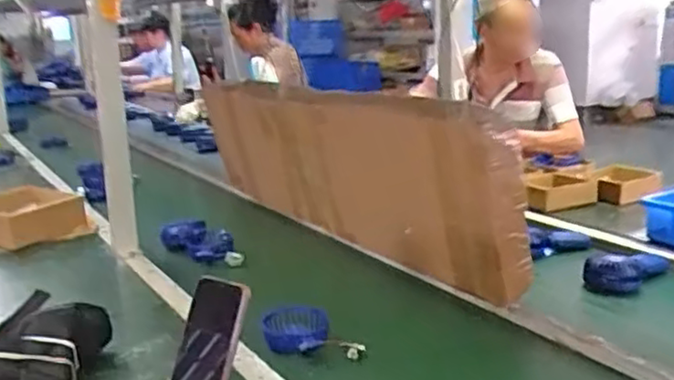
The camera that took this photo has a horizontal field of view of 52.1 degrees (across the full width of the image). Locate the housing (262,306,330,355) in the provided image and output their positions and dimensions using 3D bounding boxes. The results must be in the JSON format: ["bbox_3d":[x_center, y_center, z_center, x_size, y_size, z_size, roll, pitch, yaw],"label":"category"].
[{"bbox_3d":[-0.055,0.187,0.948,0.085,0.032,0.098,-3,14,-1],"label":"housing"}]

